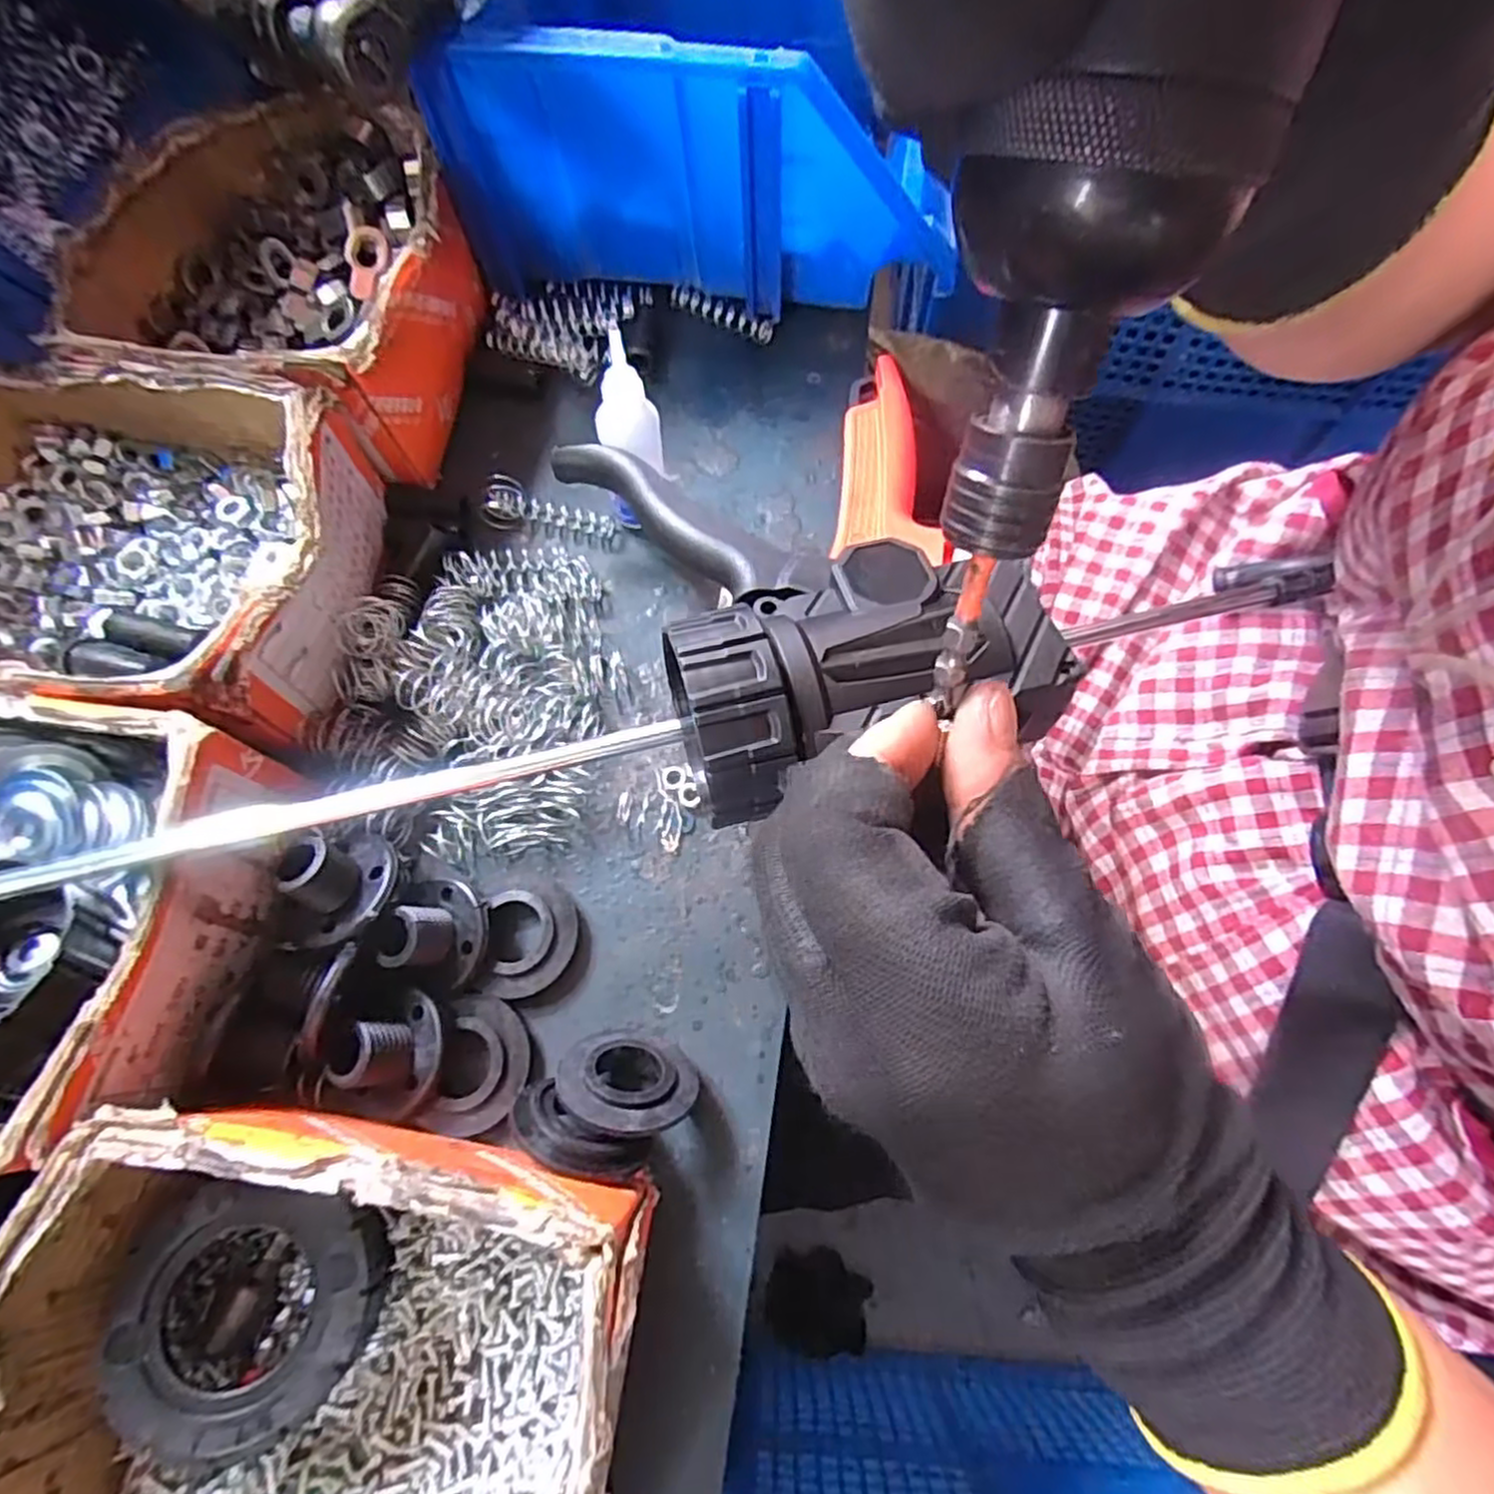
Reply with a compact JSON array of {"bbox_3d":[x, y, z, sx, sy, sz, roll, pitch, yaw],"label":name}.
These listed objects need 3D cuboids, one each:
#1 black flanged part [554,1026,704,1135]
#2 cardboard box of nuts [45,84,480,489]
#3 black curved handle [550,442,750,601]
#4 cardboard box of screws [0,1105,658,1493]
[{"bbox_3d":[-0.040,0.111,0.252,0.046,0.050,0.009,9,104,-3],"label":"black flanged part"},{"bbox_3d":[-0.213,-0.215,0.345,0.165,0.062,0.155,9,70,6],"label":"cardboard box of nuts"},{"bbox_3d":[-0.035,-0.092,0.293,0.110,0.026,0.020,41,77,15],"label":"black curved handle"},{"bbox_3d":[-0.116,0.187,0.208,0.162,0.079,0.143,8,70,5],"label":"cardboard box of screws"}]

